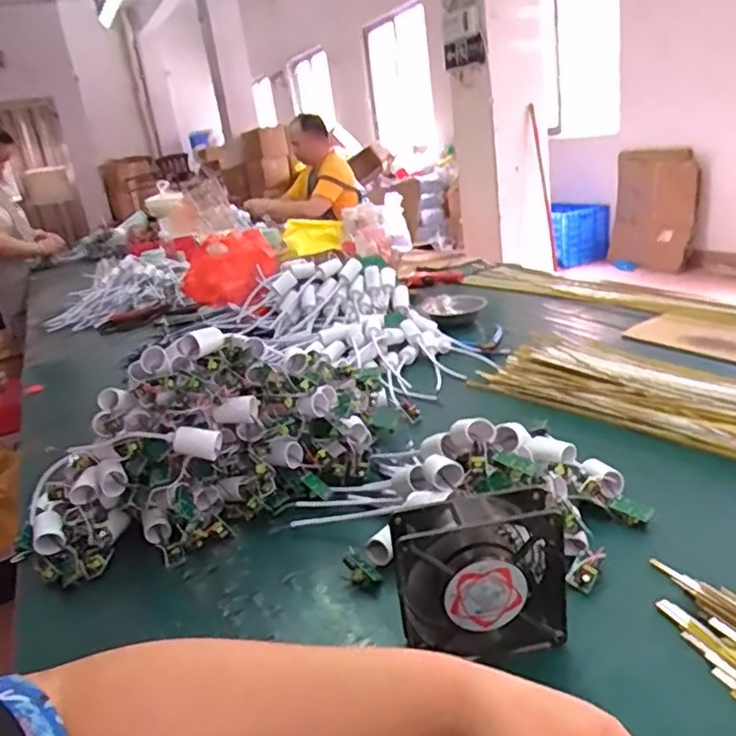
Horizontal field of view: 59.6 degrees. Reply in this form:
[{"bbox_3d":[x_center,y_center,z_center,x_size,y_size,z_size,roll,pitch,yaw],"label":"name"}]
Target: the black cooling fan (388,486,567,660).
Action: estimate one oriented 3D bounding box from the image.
[{"bbox_3d":[0.083,0.153,0.479,0.120,0.115,0.045,-9,20,-4],"label":"black cooling fan"}]

